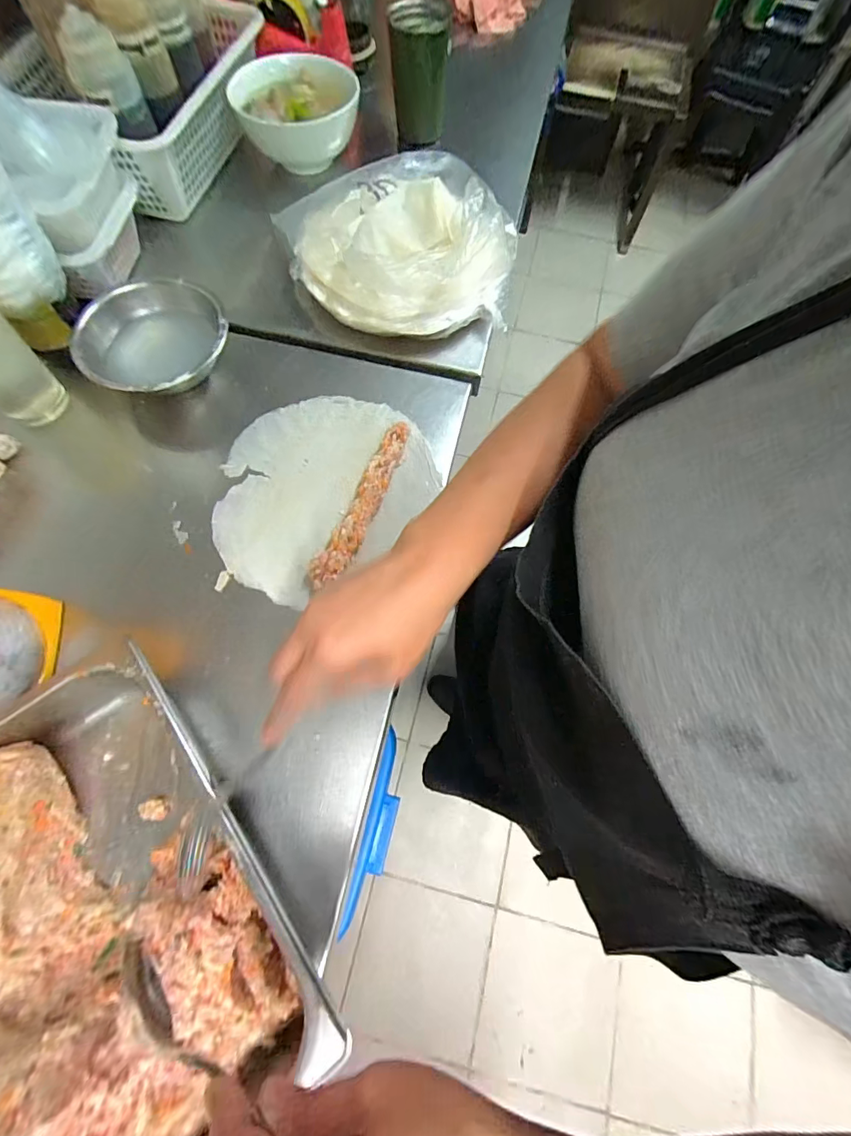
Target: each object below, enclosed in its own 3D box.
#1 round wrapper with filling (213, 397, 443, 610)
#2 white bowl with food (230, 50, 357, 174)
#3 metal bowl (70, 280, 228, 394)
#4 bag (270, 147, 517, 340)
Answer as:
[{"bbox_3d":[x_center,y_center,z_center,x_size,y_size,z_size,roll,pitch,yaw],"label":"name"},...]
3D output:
[{"bbox_3d":[-0.112,-0.092,0.453,0.235,0.020,0.204,-31,74,-12],"label":"round wrapper with filling"},{"bbox_3d":[-0.175,-0.615,0.603,0.162,0.079,0.170,1,70,-1],"label":"white bowl with food"},{"bbox_3d":[-0.288,-0.236,0.479,0.143,0.070,0.143,1,70,-1],"label":"metal bowl"},{"bbox_3d":[-0.031,-0.410,0.540,0.263,0.084,0.281,-19,71,-8],"label":"bag"}]

